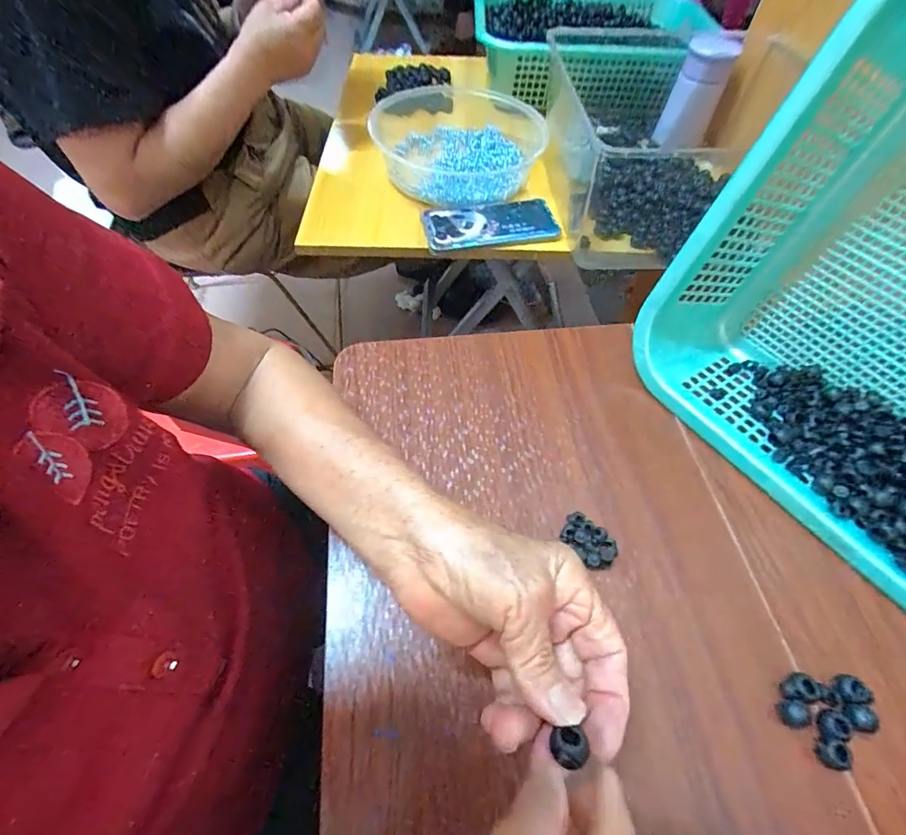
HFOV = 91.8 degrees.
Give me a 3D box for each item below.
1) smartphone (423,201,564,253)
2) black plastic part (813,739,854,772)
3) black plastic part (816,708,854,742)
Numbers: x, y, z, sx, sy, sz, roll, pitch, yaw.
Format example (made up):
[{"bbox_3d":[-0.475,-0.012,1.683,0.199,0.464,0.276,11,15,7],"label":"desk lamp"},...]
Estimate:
[{"bbox_3d":[0.047,-0.238,0.540,0.158,0.012,0.074,-13,57,-9],"label":"smartphone"},{"bbox_3d":[0.212,0.187,0.244,0.014,0.012,0.012,29,61,17],"label":"black plastic part"},{"bbox_3d":[0.216,0.176,0.251,0.015,0.014,0.015,0,56,0],"label":"black plastic part"}]

